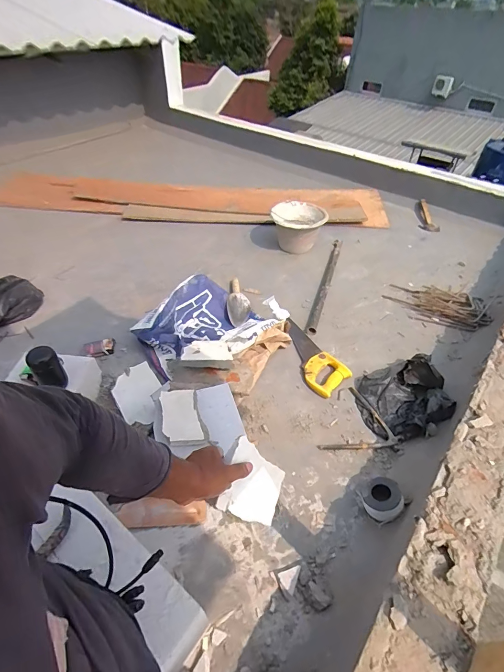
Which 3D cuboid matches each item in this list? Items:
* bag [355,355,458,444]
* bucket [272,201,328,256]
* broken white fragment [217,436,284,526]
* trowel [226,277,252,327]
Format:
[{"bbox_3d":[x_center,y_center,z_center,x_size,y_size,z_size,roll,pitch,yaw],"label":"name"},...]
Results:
[{"bbox_3d":[0.439,0.181,1.020,0.250,0.077,0.253,-1,44,-4],"label":"bag"},{"bbox_3d":[0.224,-0.521,1.659,0.235,0.178,0.235,1,44,-1],"label":"bucket"},{"bbox_3d":[0.005,0.262,0.617,0.121,0.011,0.118,40,54,-18],"label":"broken white fragment"},{"bbox_3d":[-0.048,-0.139,1.331,0.091,0.061,0.269,4,44,1],"label":"trowel"}]

